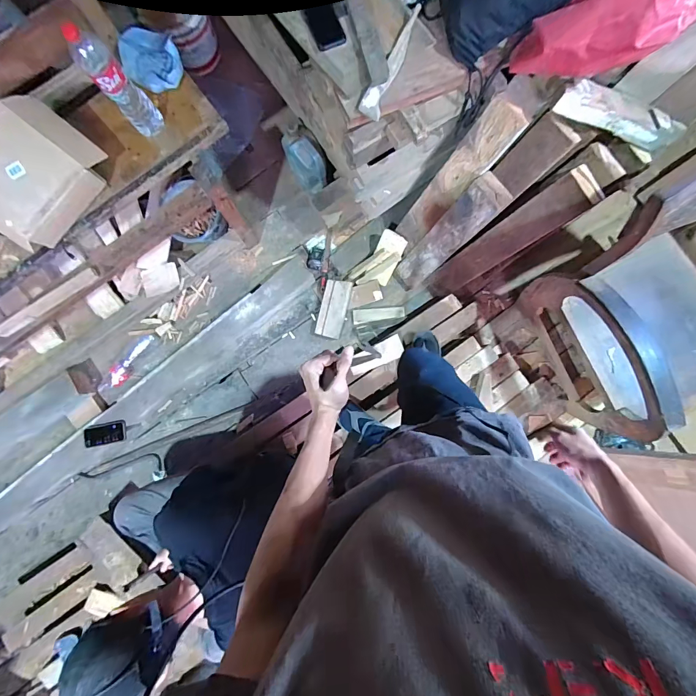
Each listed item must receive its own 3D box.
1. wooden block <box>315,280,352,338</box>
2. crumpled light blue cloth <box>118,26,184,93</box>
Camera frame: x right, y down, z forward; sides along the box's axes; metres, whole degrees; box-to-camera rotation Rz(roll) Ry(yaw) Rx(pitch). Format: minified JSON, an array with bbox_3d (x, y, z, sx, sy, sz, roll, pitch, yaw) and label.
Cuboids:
[{"bbox_3d":[-0.060,-0.163,1.483,0.106,0.045,0.236,14,84,0],"label":"wooden block"},{"bbox_3d":[-0.588,-0.868,1.054,0.157,0.030,0.217,-24,86,-4],"label":"crumpled light blue cloth"}]

